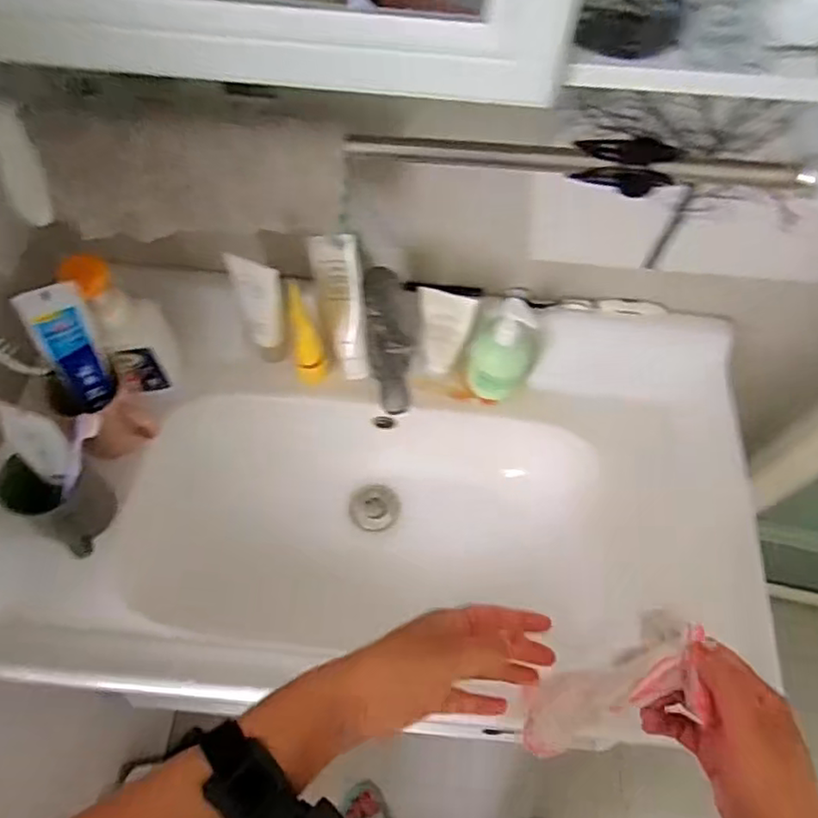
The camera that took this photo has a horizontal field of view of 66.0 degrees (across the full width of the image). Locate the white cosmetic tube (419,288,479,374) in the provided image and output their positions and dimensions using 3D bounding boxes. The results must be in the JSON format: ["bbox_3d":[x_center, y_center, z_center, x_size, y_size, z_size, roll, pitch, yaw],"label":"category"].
[{"bbox_3d":[0.041,-0.086,0.724,0.059,0.127,0.034,3,63,0],"label":"white cosmetic tube"}]

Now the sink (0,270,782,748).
[{"bbox_3d":[-0.040,0.126,0.759,0.805,0.241,0.421,2,63,0],"label":"sink"}]

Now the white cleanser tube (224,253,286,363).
[{"bbox_3d":[-0.159,-0.115,0.715,0.055,0.144,0.029,11,48,13],"label":"white cleanser tube"}]

